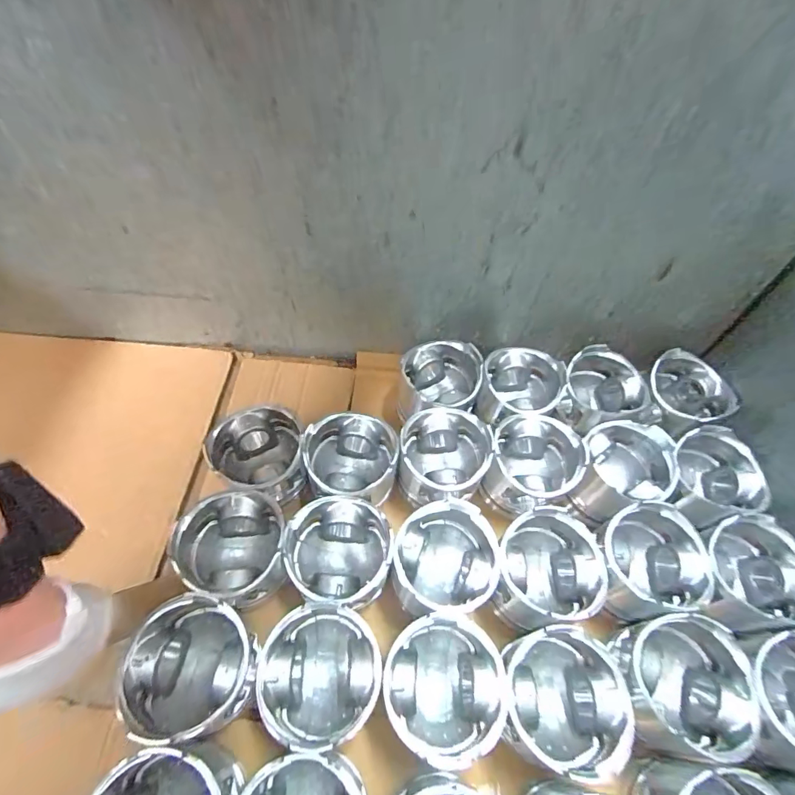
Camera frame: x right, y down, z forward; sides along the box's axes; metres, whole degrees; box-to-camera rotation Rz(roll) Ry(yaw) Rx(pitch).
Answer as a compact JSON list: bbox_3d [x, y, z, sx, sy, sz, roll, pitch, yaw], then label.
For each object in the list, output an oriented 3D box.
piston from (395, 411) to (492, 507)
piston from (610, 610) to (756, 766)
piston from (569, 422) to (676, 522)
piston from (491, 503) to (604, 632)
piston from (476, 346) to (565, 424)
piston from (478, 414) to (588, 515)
[{"bbox_3d":[0.046,0.065,0.448,0.086,0.072,0.084,1,56,-2],"label":"piston"},{"bbox_3d":[0.220,0.230,0.347,0.093,0.067,0.091,6,56,1],"label":"piston"},{"bbox_3d":[0.227,0.075,0.449,0.092,0.069,0.088,-3,56,-5],"label":"piston"},{"bbox_3d":[0.133,0.158,0.394,0.088,0.070,0.094,1,56,-2],"label":"piston"},{"bbox_3d":[0.140,-0.007,0.498,0.083,0.067,0.081,1,56,-2],"label":"piston"},{"bbox_3d":[0.142,0.071,0.457,0.086,0.079,0.090,20,57,10],"label":"piston"}]

